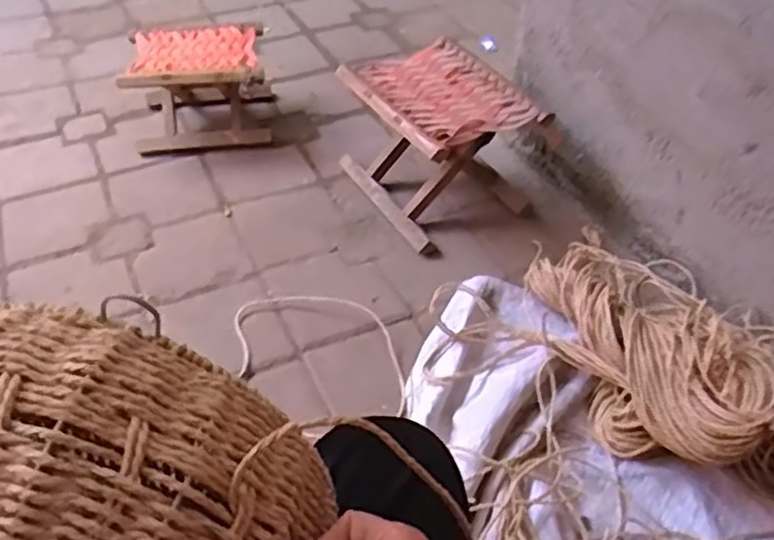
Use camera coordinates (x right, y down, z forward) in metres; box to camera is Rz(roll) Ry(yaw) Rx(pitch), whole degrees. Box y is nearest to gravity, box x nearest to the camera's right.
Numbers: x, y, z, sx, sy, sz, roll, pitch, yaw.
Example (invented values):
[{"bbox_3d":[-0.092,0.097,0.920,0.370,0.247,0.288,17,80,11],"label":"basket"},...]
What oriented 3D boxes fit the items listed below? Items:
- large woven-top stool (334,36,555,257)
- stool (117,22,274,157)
[{"bbox_3d":[0.093,-0.246,1.370,0.270,0.243,0.317,-24,50,-23],"label":"large woven-top stool"},{"bbox_3d":[-0.403,-0.394,1.540,0.289,0.197,0.227,-6,45,-7],"label":"stool"}]

